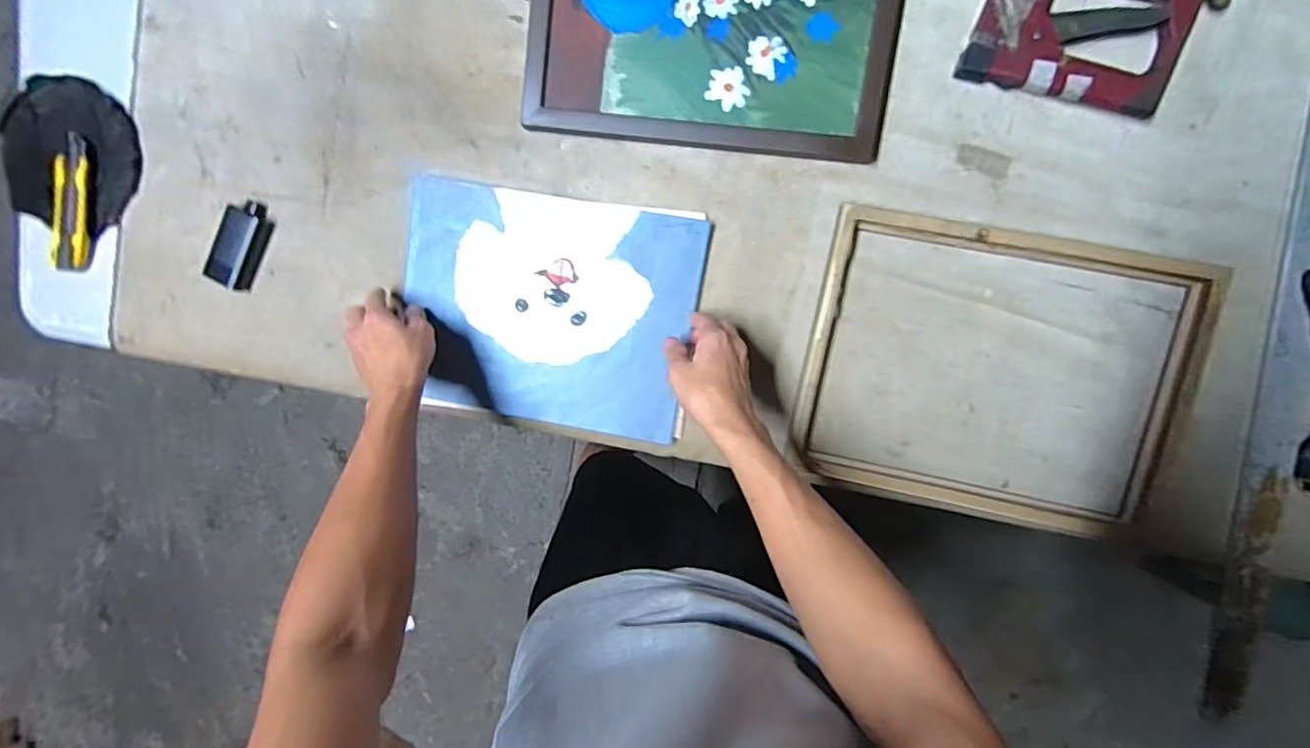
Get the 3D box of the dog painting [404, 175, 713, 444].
[{"bbox_3d":[-0.111,-0.065,0.589,0.299,0.019,0.232,9,97,7],"label":"dog painting"}]

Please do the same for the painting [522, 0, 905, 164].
[{"bbox_3d":[0.056,-0.354,0.531,0.339,0.018,0.266,8,97,7],"label":"painting"}]

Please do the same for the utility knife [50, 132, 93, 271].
[{"bbox_3d":[-0.654,-0.190,0.635,0.039,0.021,0.147,10,97,6],"label":"utility knife"}]

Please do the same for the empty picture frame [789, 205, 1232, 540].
[{"bbox_3d":[0.319,0.003,0.538,0.342,0.014,0.270,11,98,6],"label":"empty picture frame"}]

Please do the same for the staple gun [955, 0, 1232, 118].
[{"bbox_3d":[0.379,-0.305,0.494,0.181,0.024,0.122,17,98,6],"label":"staple gun"}]

